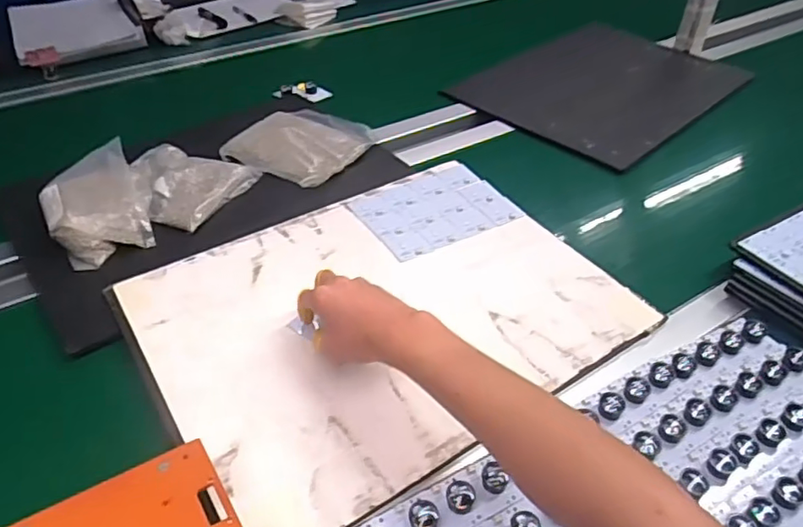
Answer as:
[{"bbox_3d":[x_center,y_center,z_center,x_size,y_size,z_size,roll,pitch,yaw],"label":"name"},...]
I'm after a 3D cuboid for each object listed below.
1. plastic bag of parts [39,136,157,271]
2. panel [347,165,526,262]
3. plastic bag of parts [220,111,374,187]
[{"bbox_3d":[-0.376,-0.074,0.723,0.118,0.054,0.166,-19,45,-20],"label":"plastic bag of parts"},{"bbox_3d":[0.044,-0.070,0.765,0.183,0.010,0.139,-22,47,-23],"label":"panel"},{"bbox_3d":[-0.151,-0.178,0.861,0.174,0.033,0.163,19,45,20],"label":"plastic bag of parts"}]

